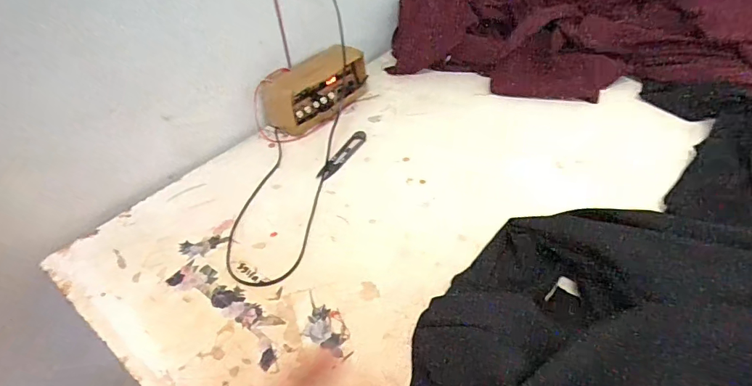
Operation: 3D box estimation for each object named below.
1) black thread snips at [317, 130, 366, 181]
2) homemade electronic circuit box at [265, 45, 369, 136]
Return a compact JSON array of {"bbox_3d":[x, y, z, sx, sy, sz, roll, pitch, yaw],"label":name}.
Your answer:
[{"bbox_3d":[-0.049,-0.058,0.667,0.021,0.008,0.115,16,46,25],"label":"black thread snips"},{"bbox_3d":[-0.100,-0.181,0.759,0.081,0.079,0.179,23,50,31],"label":"homemade electronic circuit box"}]

